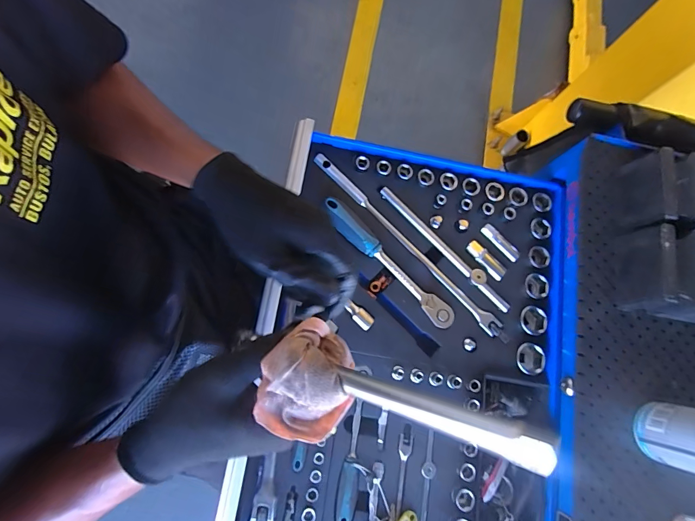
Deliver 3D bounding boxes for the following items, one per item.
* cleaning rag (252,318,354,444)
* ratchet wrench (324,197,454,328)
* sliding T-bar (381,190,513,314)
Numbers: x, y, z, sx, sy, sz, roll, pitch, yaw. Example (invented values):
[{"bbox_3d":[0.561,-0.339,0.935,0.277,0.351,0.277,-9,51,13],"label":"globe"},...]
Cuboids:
[{"bbox_3d":[-0.025,0.082,0.260,0.060,0.049,0.073,21,77,4],"label":"cleaning rag"},{"bbox_3d":[0.055,0.003,0.525,0.235,0.033,0.033,44,76,3],"label":"ratchet wrench"},{"bbox_3d":[0.141,-0.017,0.547,0.245,0.030,0.022,43,76,3],"label":"sliding T-bar"}]

